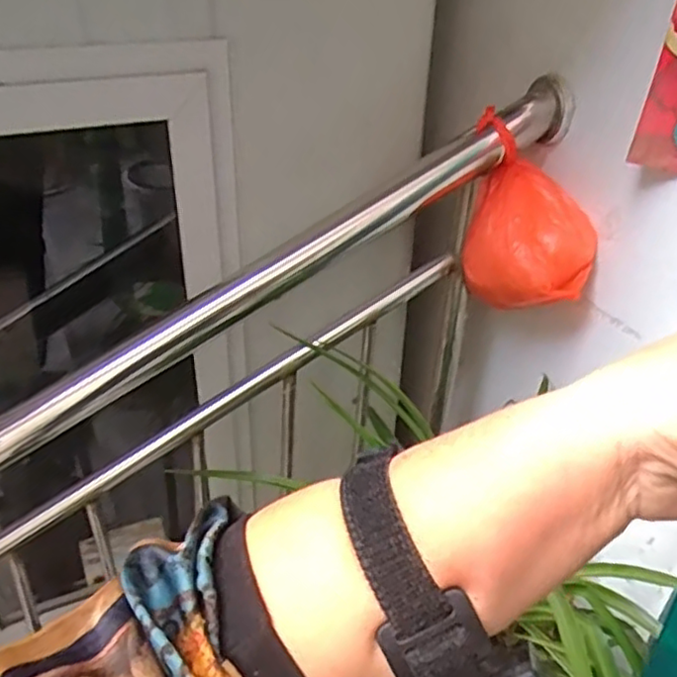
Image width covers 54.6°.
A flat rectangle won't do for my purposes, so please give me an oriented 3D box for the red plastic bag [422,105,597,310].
[{"bbox_3d":[0.242,-0.152,0.855,0.118,0.211,0.180,-21,40,-31],"label":"red plastic bag"}]

